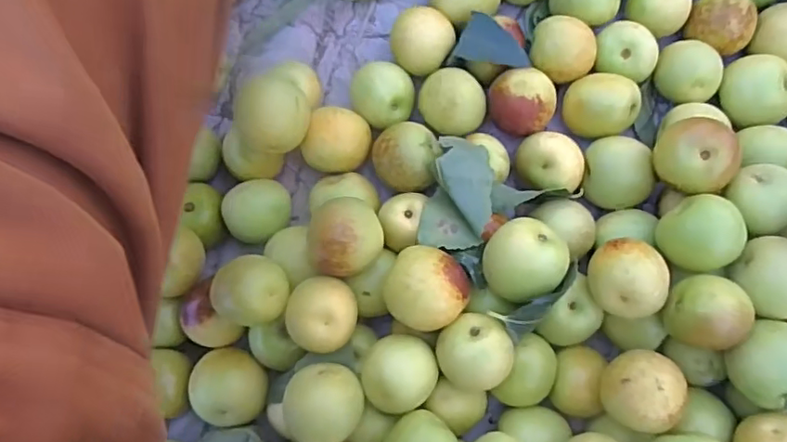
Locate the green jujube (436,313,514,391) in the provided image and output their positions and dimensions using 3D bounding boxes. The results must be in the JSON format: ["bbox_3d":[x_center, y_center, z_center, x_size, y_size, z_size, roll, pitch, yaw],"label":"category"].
[{"bbox_3d":[0.038,0.061,0.272,0.034,0.029,0.033,0,80,2],"label":"green jujube"}]

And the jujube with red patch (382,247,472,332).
[{"bbox_3d":[0.016,0.032,0.274,0.037,0.031,0.037,0,80,2],"label":"jujube with red patch"}]

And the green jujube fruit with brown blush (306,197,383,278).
[{"bbox_3d":[-0.023,0.009,0.284,0.035,0.037,0.036,0,80,2],"label":"green jujube fruit with brown blush"}]

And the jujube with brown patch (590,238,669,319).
[{"bbox_3d":[0.109,0.027,0.275,0.032,0.029,0.035,0,80,2],"label":"jujube with brown patch"}]

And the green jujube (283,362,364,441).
[{"bbox_3d":[-0.032,0.085,0.274,0.034,0.036,0.035,0,80,2],"label":"green jujube"}]

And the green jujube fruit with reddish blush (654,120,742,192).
[{"bbox_3d":[0.146,-0.030,0.285,0.031,0.031,0.036,-30,81,-3],"label":"green jujube fruit with reddish blush"}]

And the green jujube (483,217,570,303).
[{"bbox_3d":[0.062,0.018,0.276,0.037,0.029,0.037,0,80,2],"label":"green jujube"}]

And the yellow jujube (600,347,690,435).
[{"bbox_3d":[0.113,0.077,0.268,0.031,0.033,0.033,0,80,2],"label":"yellow jujube"}]

